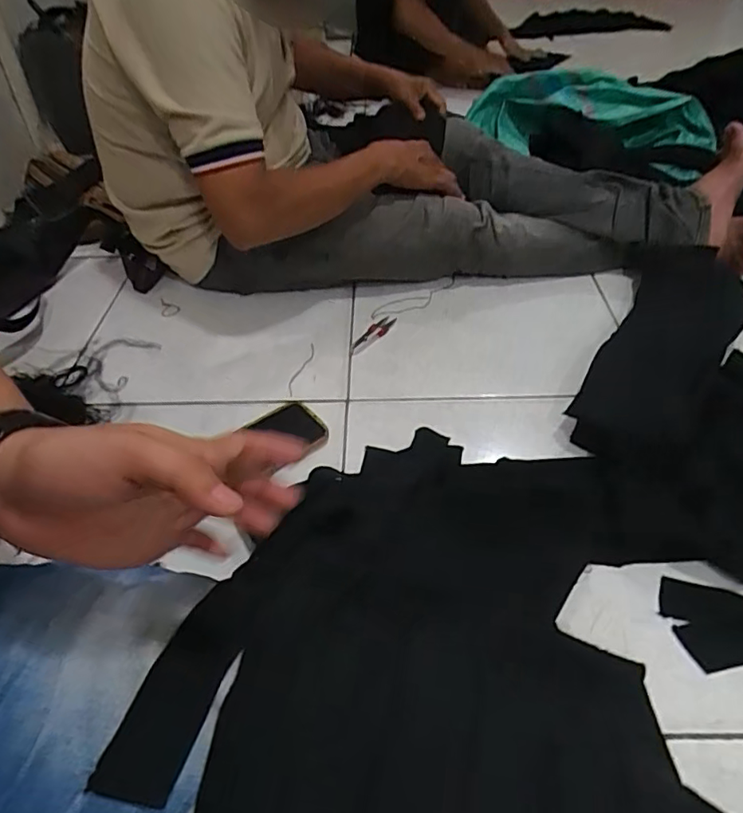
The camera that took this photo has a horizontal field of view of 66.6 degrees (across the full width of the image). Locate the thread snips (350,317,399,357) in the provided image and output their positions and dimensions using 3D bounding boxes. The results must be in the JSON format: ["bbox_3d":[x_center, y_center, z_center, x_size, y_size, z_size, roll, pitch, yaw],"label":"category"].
[{"bbox_3d":[0.001,-0.110,0.848,0.026,0.017,0.107,19,48,23],"label":"thread snips"}]

